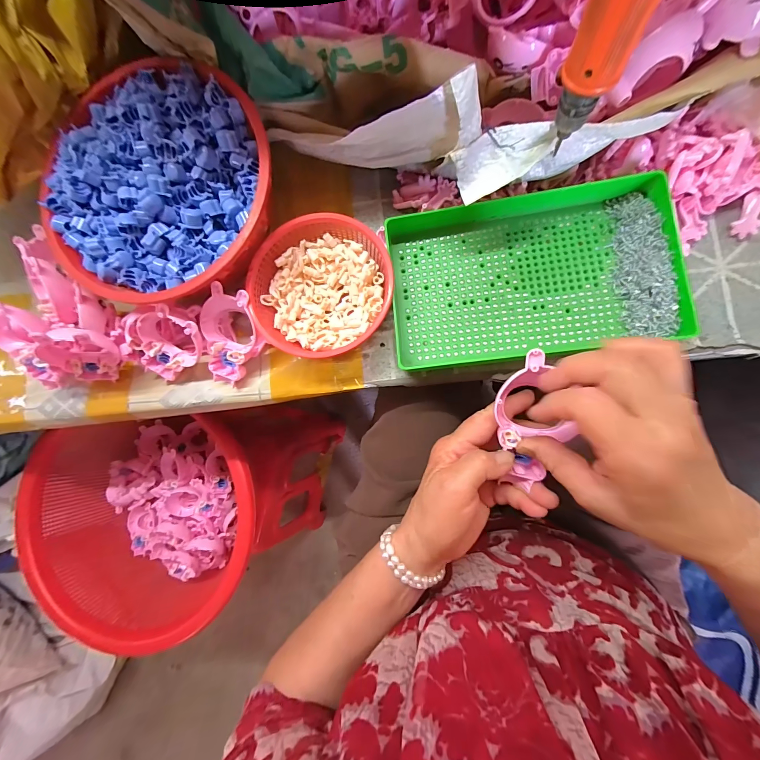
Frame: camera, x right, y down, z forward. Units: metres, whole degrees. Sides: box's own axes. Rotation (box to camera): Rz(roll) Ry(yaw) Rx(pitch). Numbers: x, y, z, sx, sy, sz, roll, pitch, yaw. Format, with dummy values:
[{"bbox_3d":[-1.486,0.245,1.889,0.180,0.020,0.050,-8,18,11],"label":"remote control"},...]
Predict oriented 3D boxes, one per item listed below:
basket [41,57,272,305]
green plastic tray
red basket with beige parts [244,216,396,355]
[{"bbox_3d":[-0.207,-0.183,0.312,0.213,0.070,0.216,-34,81,4],"label":"basket"},{"bbox_3d":[0.131,-0.100,0.299,0.241,0.029,0.151,-7,84,8],"label":"green plastic tray"},{"bbox_3d":[-0.055,-0.091,0.319,0.132,0.045,0.129,-1,85,8],"label":"red basket with beige parts"}]

